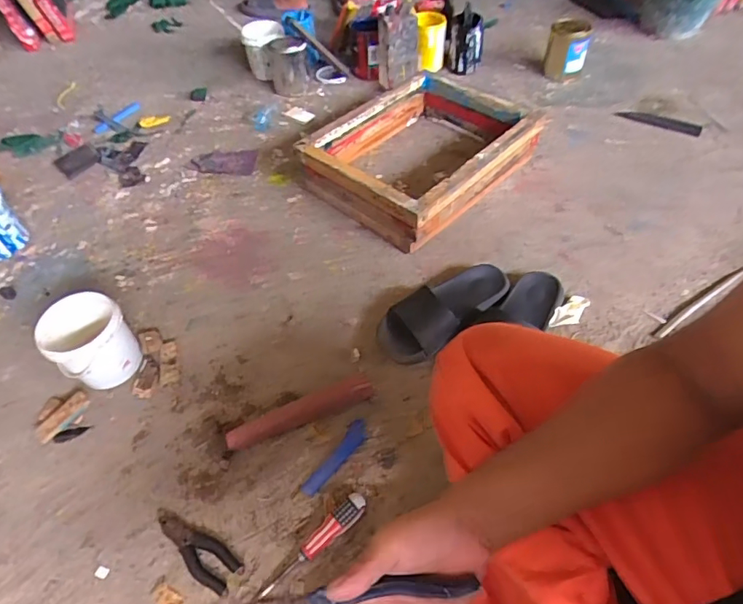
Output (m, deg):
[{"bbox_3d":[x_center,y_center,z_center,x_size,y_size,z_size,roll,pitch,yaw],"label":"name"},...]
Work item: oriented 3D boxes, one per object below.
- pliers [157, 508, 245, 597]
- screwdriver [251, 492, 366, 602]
[{"bbox_3d":[-0.246,0.338,0.676,0.153,0.017,0.047,27,59,19],"label":"pliers"},{"bbox_3d":[-0.077,0.331,0.663,0.033,0.035,0.179,38,63,25],"label":"screwdriver"}]

